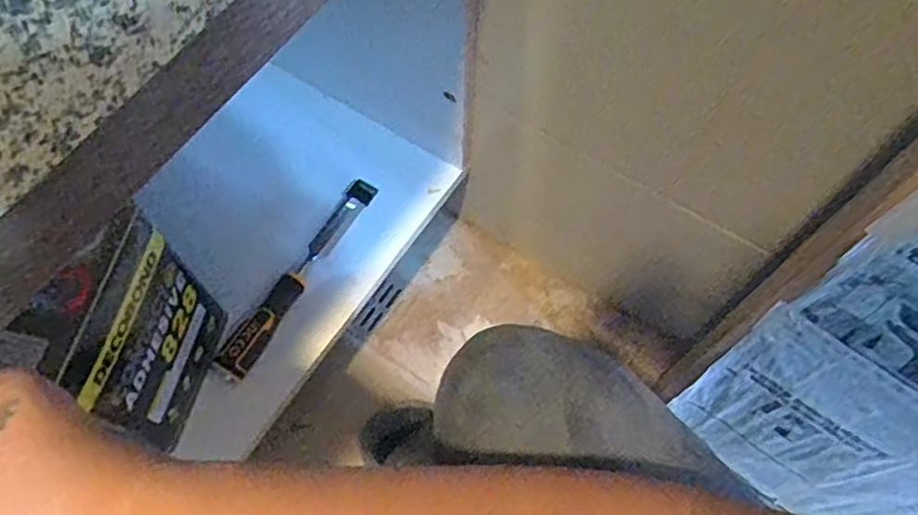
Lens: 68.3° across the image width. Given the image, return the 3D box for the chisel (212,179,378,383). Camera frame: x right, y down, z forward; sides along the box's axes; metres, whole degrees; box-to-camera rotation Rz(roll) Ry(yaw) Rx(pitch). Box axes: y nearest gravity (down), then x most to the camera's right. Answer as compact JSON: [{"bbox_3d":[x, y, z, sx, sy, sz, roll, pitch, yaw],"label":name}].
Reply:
[{"bbox_3d":[-0.180,0.017,0.768,0.035,0.022,0.272,27,68,11],"label":"chisel"}]

